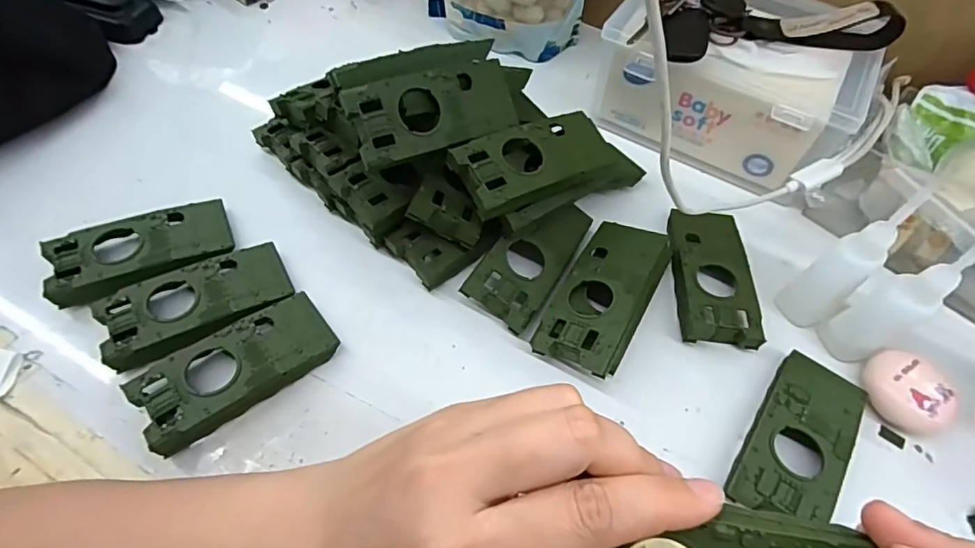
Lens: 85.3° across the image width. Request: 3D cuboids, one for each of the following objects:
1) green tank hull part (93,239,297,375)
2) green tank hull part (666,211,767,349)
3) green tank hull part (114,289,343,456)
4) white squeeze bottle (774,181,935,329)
[{"bbox_3d":[-0.173,0.016,0.318,0.103,0.014,0.053,-27,62,-20],"label":"green tank hull part"},{"bbox_3d":[0.148,0.000,0.352,0.047,0.020,0.102,6,56,0],"label":"green tank hull part"},{"bbox_3d":[-0.141,0.052,0.300,0.103,0.019,0.048,-33,64,-23],"label":"green tank hull part"},{"bbox_3d":[0.211,-0.006,0.306,0.028,0.107,0.028,-26,62,-20],"label":"white squeeze bottle"}]

